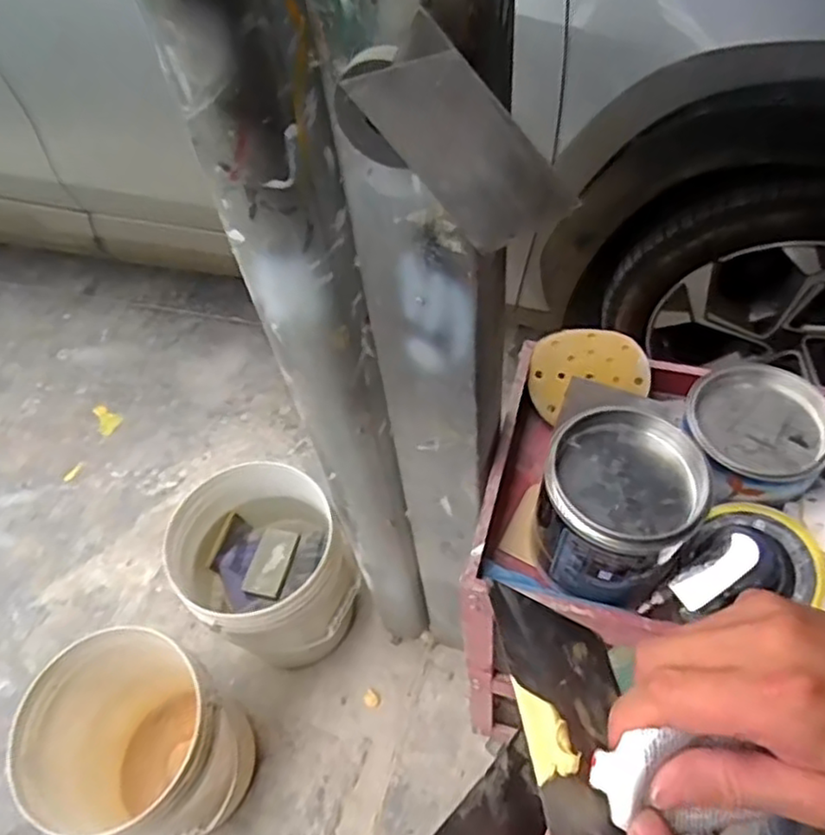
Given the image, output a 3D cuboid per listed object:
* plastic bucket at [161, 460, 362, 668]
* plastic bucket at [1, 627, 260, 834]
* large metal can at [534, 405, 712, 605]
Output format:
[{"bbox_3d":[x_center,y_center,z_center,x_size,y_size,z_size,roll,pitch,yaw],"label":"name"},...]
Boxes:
[{"bbox_3d":[-0.266,0.309,1.320,0.279,0.399,0.271,-3,55,4],"label":"plastic bucket"},{"bbox_3d":[-0.455,0.573,1.191,0.303,0.345,0.281,0,56,0],"label":"plastic bucket"},{"bbox_3d":[0.204,0.090,0.695,0.143,0.134,0.148,-3,55,4],"label":"large metal can"}]

